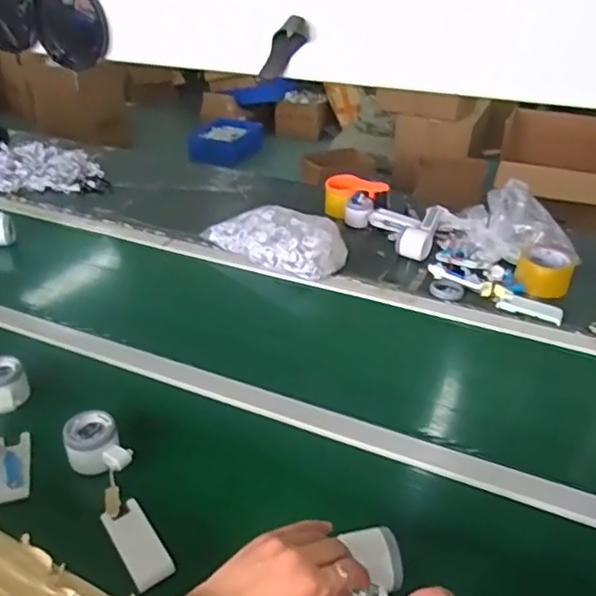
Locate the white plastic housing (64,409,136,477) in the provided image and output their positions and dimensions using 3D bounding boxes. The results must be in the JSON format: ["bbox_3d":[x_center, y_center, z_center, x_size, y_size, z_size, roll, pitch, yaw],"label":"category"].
[{"bbox_3d":[-0.237,0.171,0.700,0.065,0.042,0.080,-17,36,-26],"label":"white plastic housing"}]

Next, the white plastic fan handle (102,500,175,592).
[{"bbox_3d":[-0.164,0.252,0.613,0.042,0.014,0.104,-21,38,-31],"label":"white plastic fan handle"}]

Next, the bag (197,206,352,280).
[{"bbox_3d":[-0.044,-0.119,1.171,0.301,0.063,0.142,24,38,32],"label":"bag"}]

